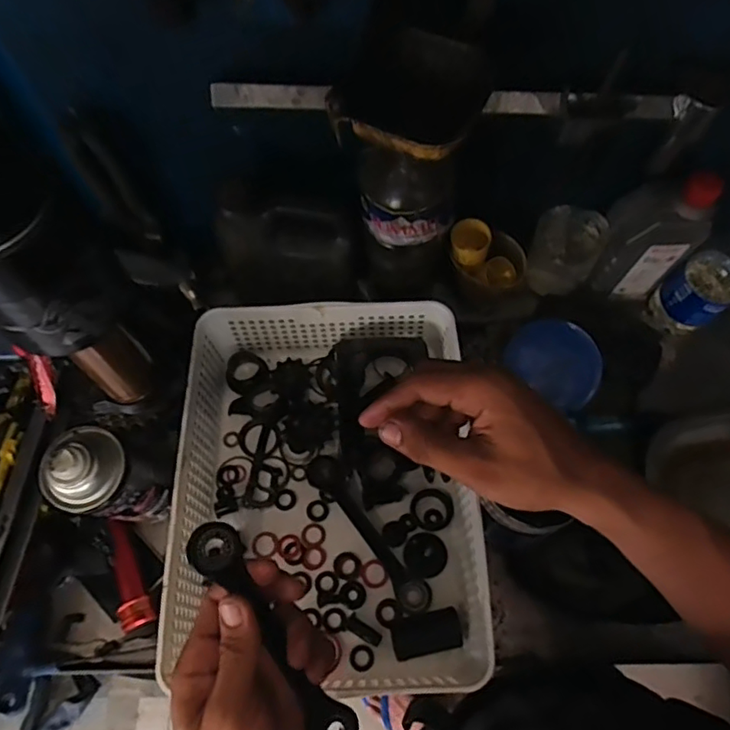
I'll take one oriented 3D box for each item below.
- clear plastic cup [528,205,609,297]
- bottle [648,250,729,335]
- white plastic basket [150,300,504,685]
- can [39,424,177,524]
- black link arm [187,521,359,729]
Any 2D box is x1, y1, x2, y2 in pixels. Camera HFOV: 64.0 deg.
[{"bbox_3d":[0.213,-0.121,0.632,0.069,0.089,0.052,27,69,11],"label":"clear plastic cup"},{"bbox_3d":[0.351,-0.086,0.590,0.058,0.166,0.061,-35,71,-15],"label":"bottle"},{"bbox_3d":[-0.032,0.106,0.527,0.251,0.078,0.337,-2,66,-2],"label":"white plastic basket"},{"bbox_3d":[-0.203,0.094,0.467,0.064,0.142,0.056,24,68,10],"label":"can"},{"bbox_3d":[-0.053,0.168,0.354,0.030,0.017,0.166,-30,95,-13],"label":"black link arm"}]

